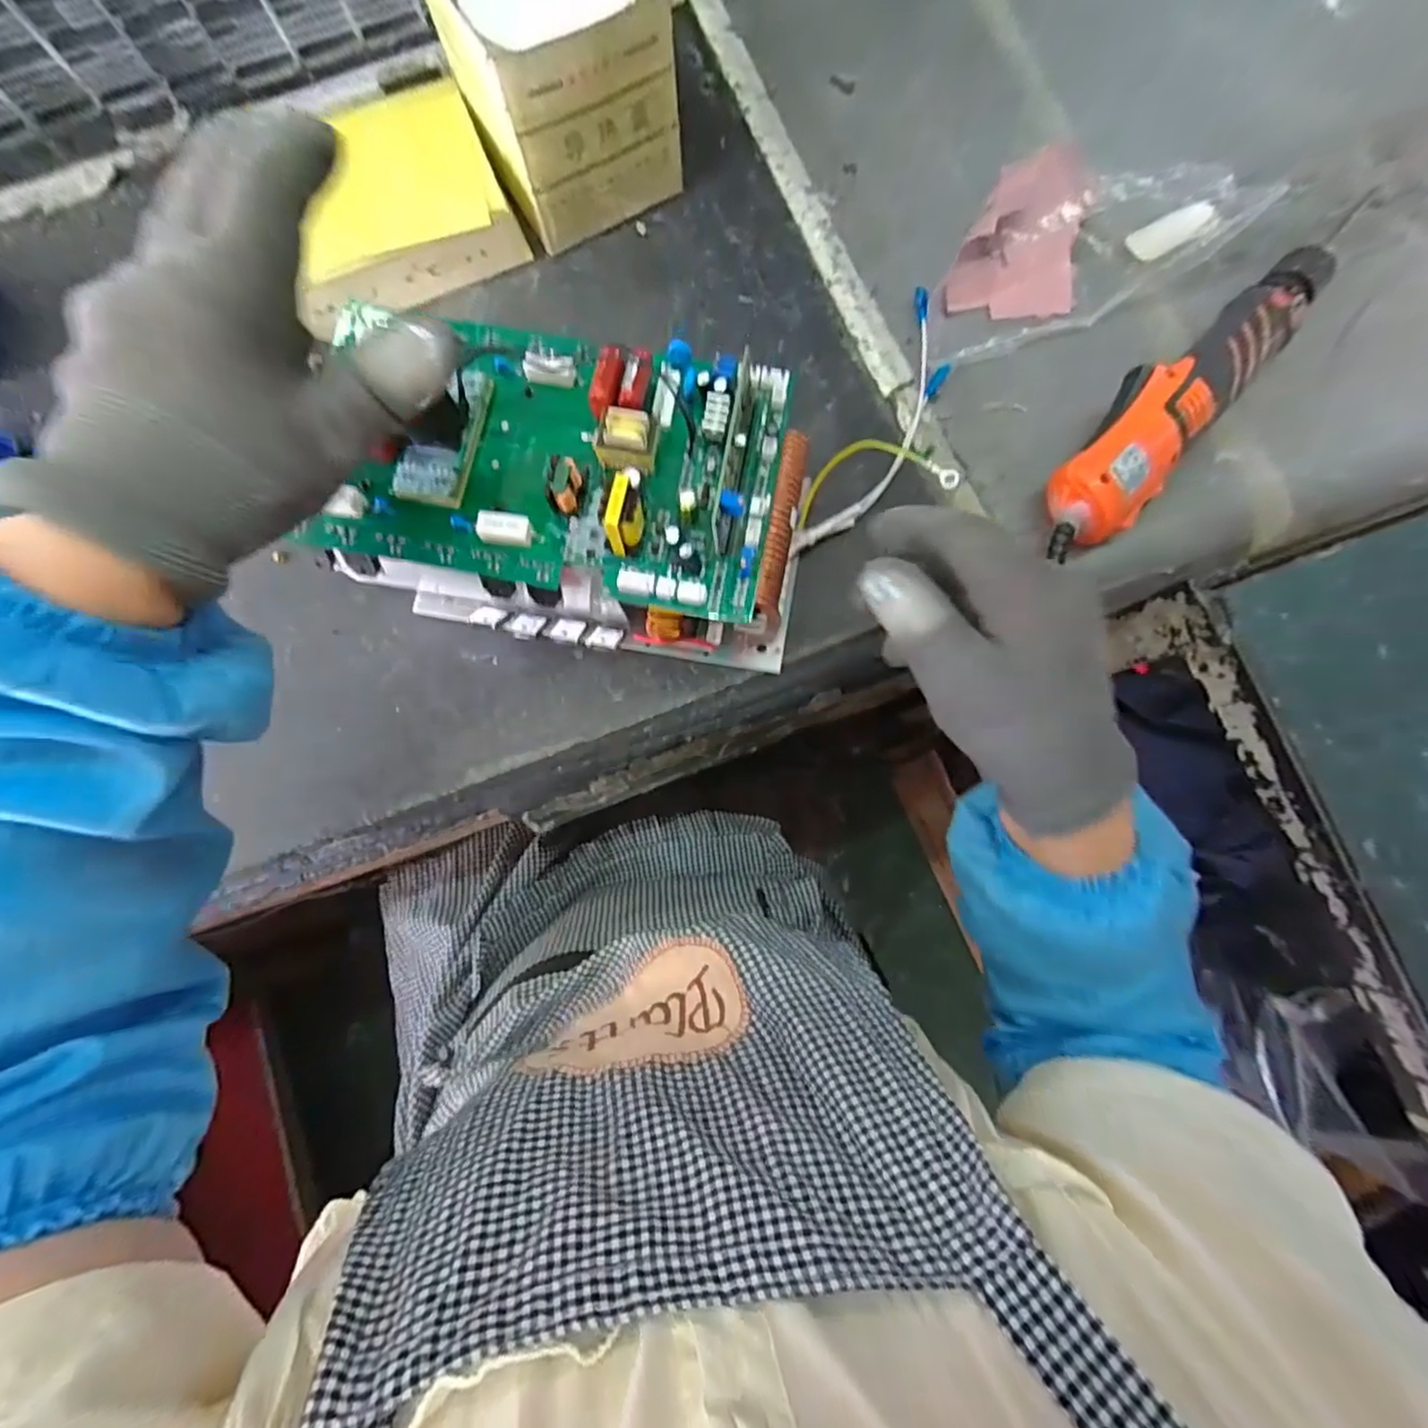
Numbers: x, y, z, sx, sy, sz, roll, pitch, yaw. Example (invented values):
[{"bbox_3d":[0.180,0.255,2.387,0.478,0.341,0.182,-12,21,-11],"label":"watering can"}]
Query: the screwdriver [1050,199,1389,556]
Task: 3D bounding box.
[{"bbox_3d":[0.291,-0.205,0.377,0.056,0.041,0.293,42,84,6],"label":"screwdriver"}]

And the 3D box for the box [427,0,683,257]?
[{"bbox_3d":[-0.097,-0.392,0.379,0.117,0.110,0.119,-25,82,-3],"label":"box"}]

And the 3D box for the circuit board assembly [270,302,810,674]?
[{"bbox_3d":[-0.069,-0.113,0.328,0.231,0.123,0.129,11,82,0],"label":"circuit board assembly"}]

